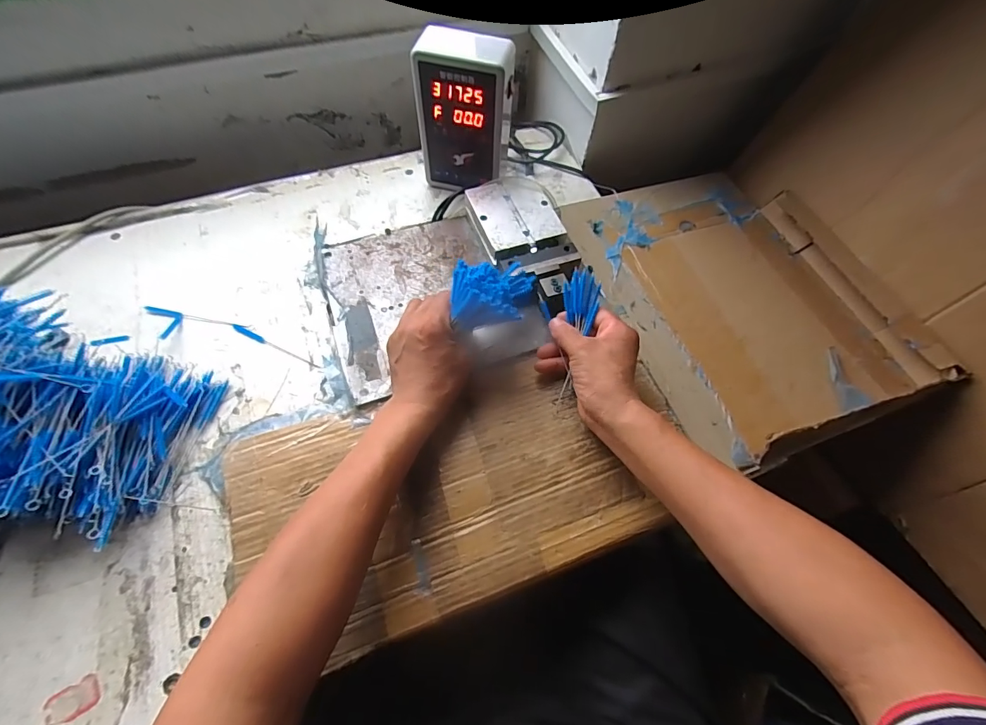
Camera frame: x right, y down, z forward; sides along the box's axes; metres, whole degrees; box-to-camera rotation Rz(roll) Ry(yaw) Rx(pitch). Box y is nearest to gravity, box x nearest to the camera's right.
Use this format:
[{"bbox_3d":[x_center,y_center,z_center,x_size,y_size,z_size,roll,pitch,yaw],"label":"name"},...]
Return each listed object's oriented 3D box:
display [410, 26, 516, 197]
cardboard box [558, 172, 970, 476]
[{"bbox_3d":[-0.035,-0.302,0.540,0.110,0.187,0.061,14,62,5],"label":"display"},{"bbox_3d":[0.312,-0.099,0.549,0.343,0.036,0.409,-17,63,-11],"label":"cardboard box"}]

